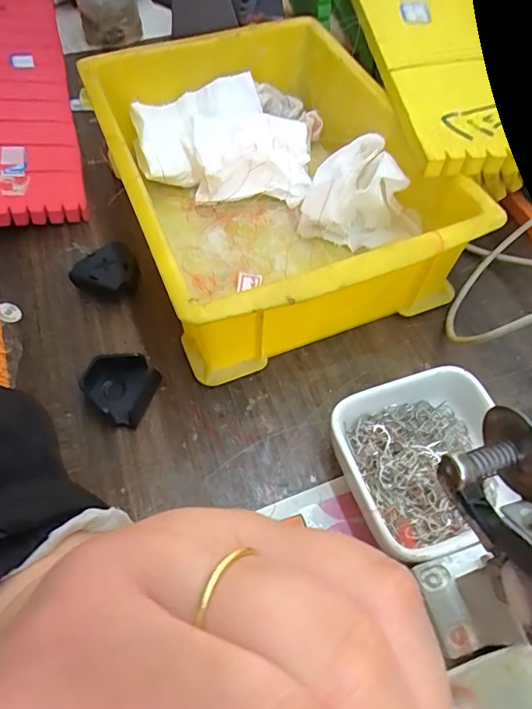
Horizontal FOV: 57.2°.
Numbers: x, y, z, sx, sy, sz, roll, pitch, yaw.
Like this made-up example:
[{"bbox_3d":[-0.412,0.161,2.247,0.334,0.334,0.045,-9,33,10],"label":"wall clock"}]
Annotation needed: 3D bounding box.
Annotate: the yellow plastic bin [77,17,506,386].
[{"bbox_3d":[-0.002,-0.116,0.323,0.180,0.074,0.249,-21,61,-13],"label":"yellow plastic bin"}]

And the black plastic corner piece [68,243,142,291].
[{"bbox_3d":[-0.103,-0.051,0.314,0.040,0.019,0.034,-23,61,-14],"label":"black plastic corner piece"}]

